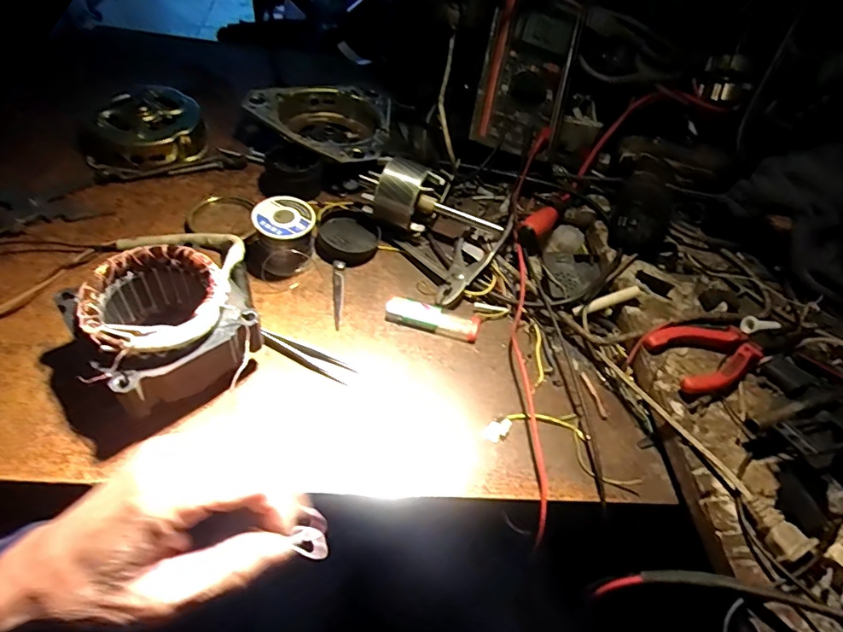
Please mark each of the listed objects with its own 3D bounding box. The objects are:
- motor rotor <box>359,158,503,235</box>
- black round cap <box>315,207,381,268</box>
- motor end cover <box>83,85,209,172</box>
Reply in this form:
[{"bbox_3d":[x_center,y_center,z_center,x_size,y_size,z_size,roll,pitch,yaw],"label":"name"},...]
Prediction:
[{"bbox_3d":[0.007,-0.110,0.490,0.145,0.060,0.066,25,53,11],"label":"motor rotor"},{"bbox_3d":[-0.070,-0.077,0.483,0.059,0.013,0.069,8,51,-2],"label":"black round cap"},{"bbox_3d":[-0.299,-0.200,0.544,0.118,0.044,0.111,-15,55,-19],"label":"motor end cover"}]

